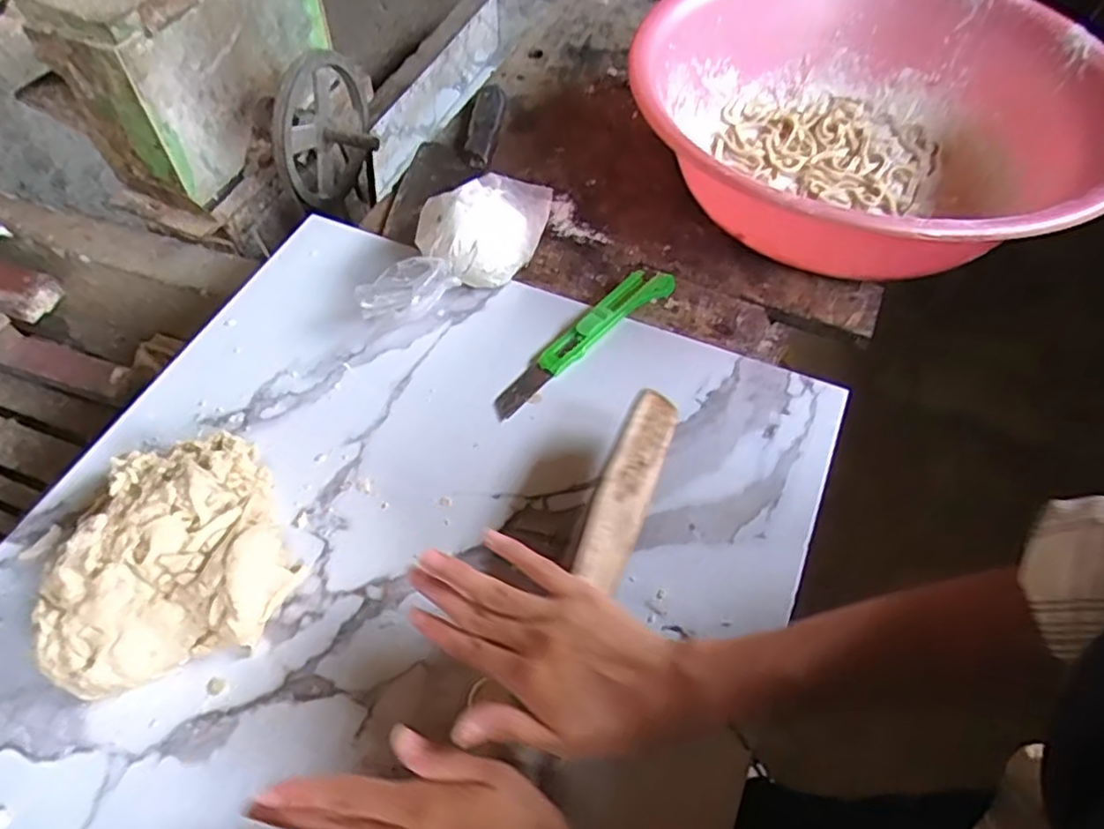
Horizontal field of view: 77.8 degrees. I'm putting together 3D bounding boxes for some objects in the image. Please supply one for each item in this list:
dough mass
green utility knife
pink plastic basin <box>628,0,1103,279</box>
[{"bbox_3d":[-0.239,0.083,0.426,0.132,0.060,0.148,-18,59,-12],"label":"dough mass"},{"bbox_3d":[0.029,-0.064,0.549,0.033,0.017,0.198,36,64,21],"label":"green utility knife"},{"bbox_3d":[0.286,-0.274,0.629,0.406,0.115,0.413,0,57,0],"label":"pink plastic basin"}]

